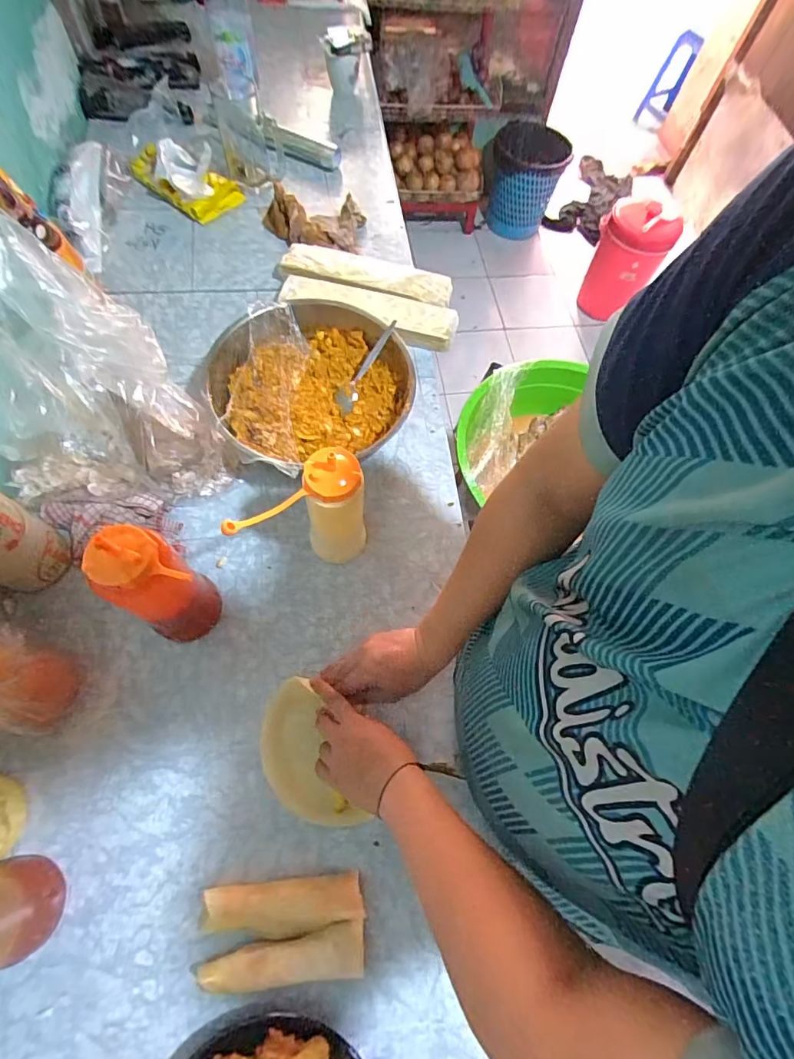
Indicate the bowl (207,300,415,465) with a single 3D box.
[{"bbox_3d":[-0.121,-0.209,0.709,0.289,0.082,0.271,2,66,-4],"label":"bowl"}]

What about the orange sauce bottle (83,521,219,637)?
[{"bbox_3d":[-0.247,0.068,0.508,0.077,0.224,0.075,2,66,-4],"label":"orange sauce bottle"}]

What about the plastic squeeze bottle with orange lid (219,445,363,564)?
[{"bbox_3d":[-0.111,-0.010,0.574,0.150,0.204,0.060,-20,69,-13],"label":"plastic squeeze bottle with orange lid"}]

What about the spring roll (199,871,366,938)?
[{"bbox_3d":[-0.116,0.389,0.483,0.159,0.027,0.047,-2,66,-6],"label":"spring roll"}]

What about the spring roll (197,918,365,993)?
[{"bbox_3d":[-0.109,0.428,0.464,0.154,0.029,0.043,-7,67,-8],"label":"spring roll"}]

